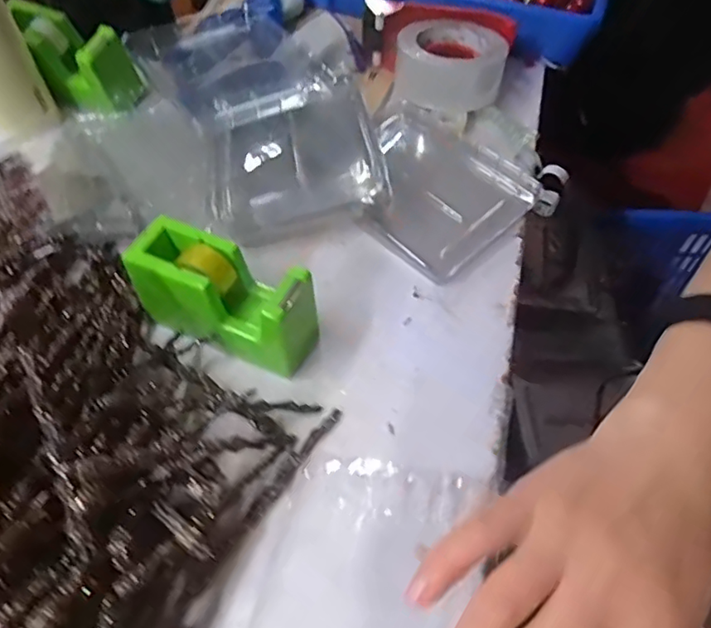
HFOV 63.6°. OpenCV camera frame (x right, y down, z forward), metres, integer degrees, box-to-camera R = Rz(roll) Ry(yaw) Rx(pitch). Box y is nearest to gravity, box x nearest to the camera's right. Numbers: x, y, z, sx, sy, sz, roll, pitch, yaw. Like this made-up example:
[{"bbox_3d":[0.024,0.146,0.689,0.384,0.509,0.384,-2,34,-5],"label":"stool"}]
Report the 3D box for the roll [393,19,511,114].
[{"bbox_3d":[0.101,-0.270,0.611,0.111,0.050,0.111,1,55,-1],"label":"roll"}]

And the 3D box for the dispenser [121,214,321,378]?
[{"bbox_3d":[-0.093,-0.013,0.426,0.138,0.075,0.062,20,58,12],"label":"dispenser"}]

